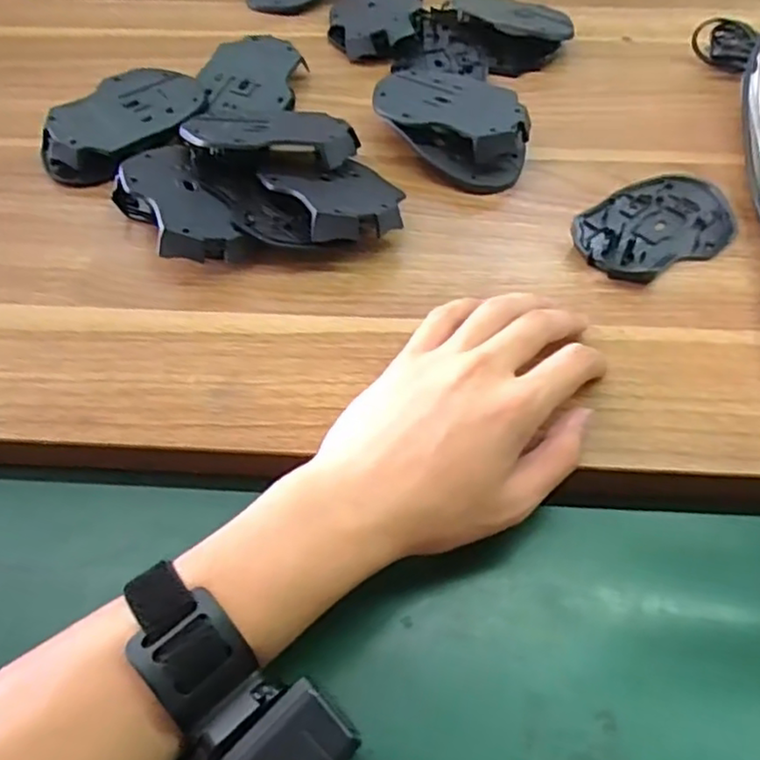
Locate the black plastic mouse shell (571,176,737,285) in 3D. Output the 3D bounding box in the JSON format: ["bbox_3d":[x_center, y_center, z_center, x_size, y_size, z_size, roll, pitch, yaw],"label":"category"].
[{"bbox_3d":[0.172,-0.098,0.428,0.106,0.008,0.072,-27,58,-17],"label":"black plastic mouse shell"}]

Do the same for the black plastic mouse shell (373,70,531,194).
[{"bbox_3d":[0.051,-0.182,0.478,0.120,0.035,0.078,35,62,24],"label":"black plastic mouse shell"}]

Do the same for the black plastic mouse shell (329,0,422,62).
[{"bbox_3d":[-0.006,-0.313,0.573,0.073,0.023,0.113,-3,54,-1],"label":"black plastic mouse shell"}]

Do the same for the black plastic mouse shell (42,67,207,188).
[{"bbox_3d":[-0.181,-0.186,0.491,0.077,0.029,0.119,27,59,20],"label":"black plastic mouse shell"}]

